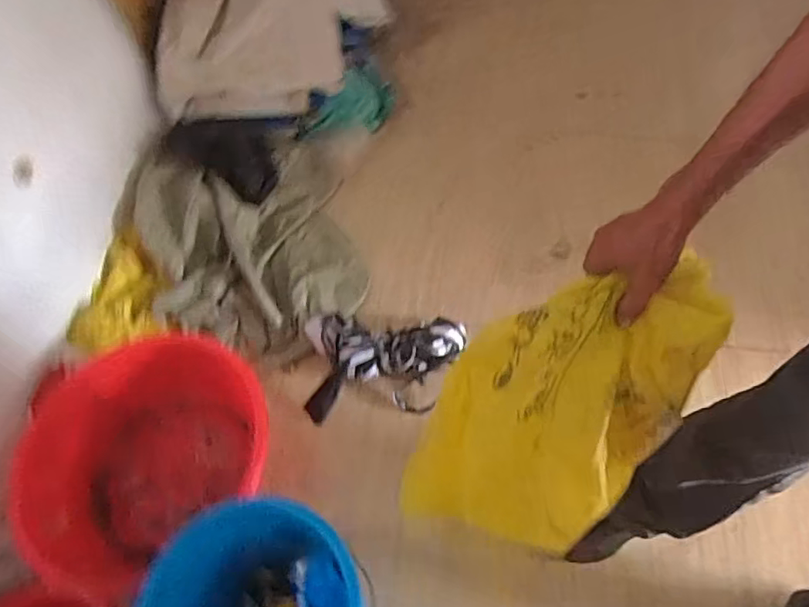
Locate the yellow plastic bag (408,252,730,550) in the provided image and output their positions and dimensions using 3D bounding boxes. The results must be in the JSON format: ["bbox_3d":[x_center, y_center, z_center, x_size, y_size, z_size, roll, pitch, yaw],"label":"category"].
[{"bbox_3d":[0.154,0.108,0.614,0.314,0.219,0.208,-36,64,-17],"label":"yellow plastic bag"}]

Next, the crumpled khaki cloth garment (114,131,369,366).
[{"bbox_3d":[-0.391,-0.145,1.392,0.530,0.125,0.608,-14,60,-5],"label":"crumpled khaki cloth garment"}]

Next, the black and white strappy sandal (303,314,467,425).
[{"bbox_3d":[-0.041,0.125,1.221,0.328,0.094,0.226,1,59,10],"label":"black and white strappy sandal"}]

